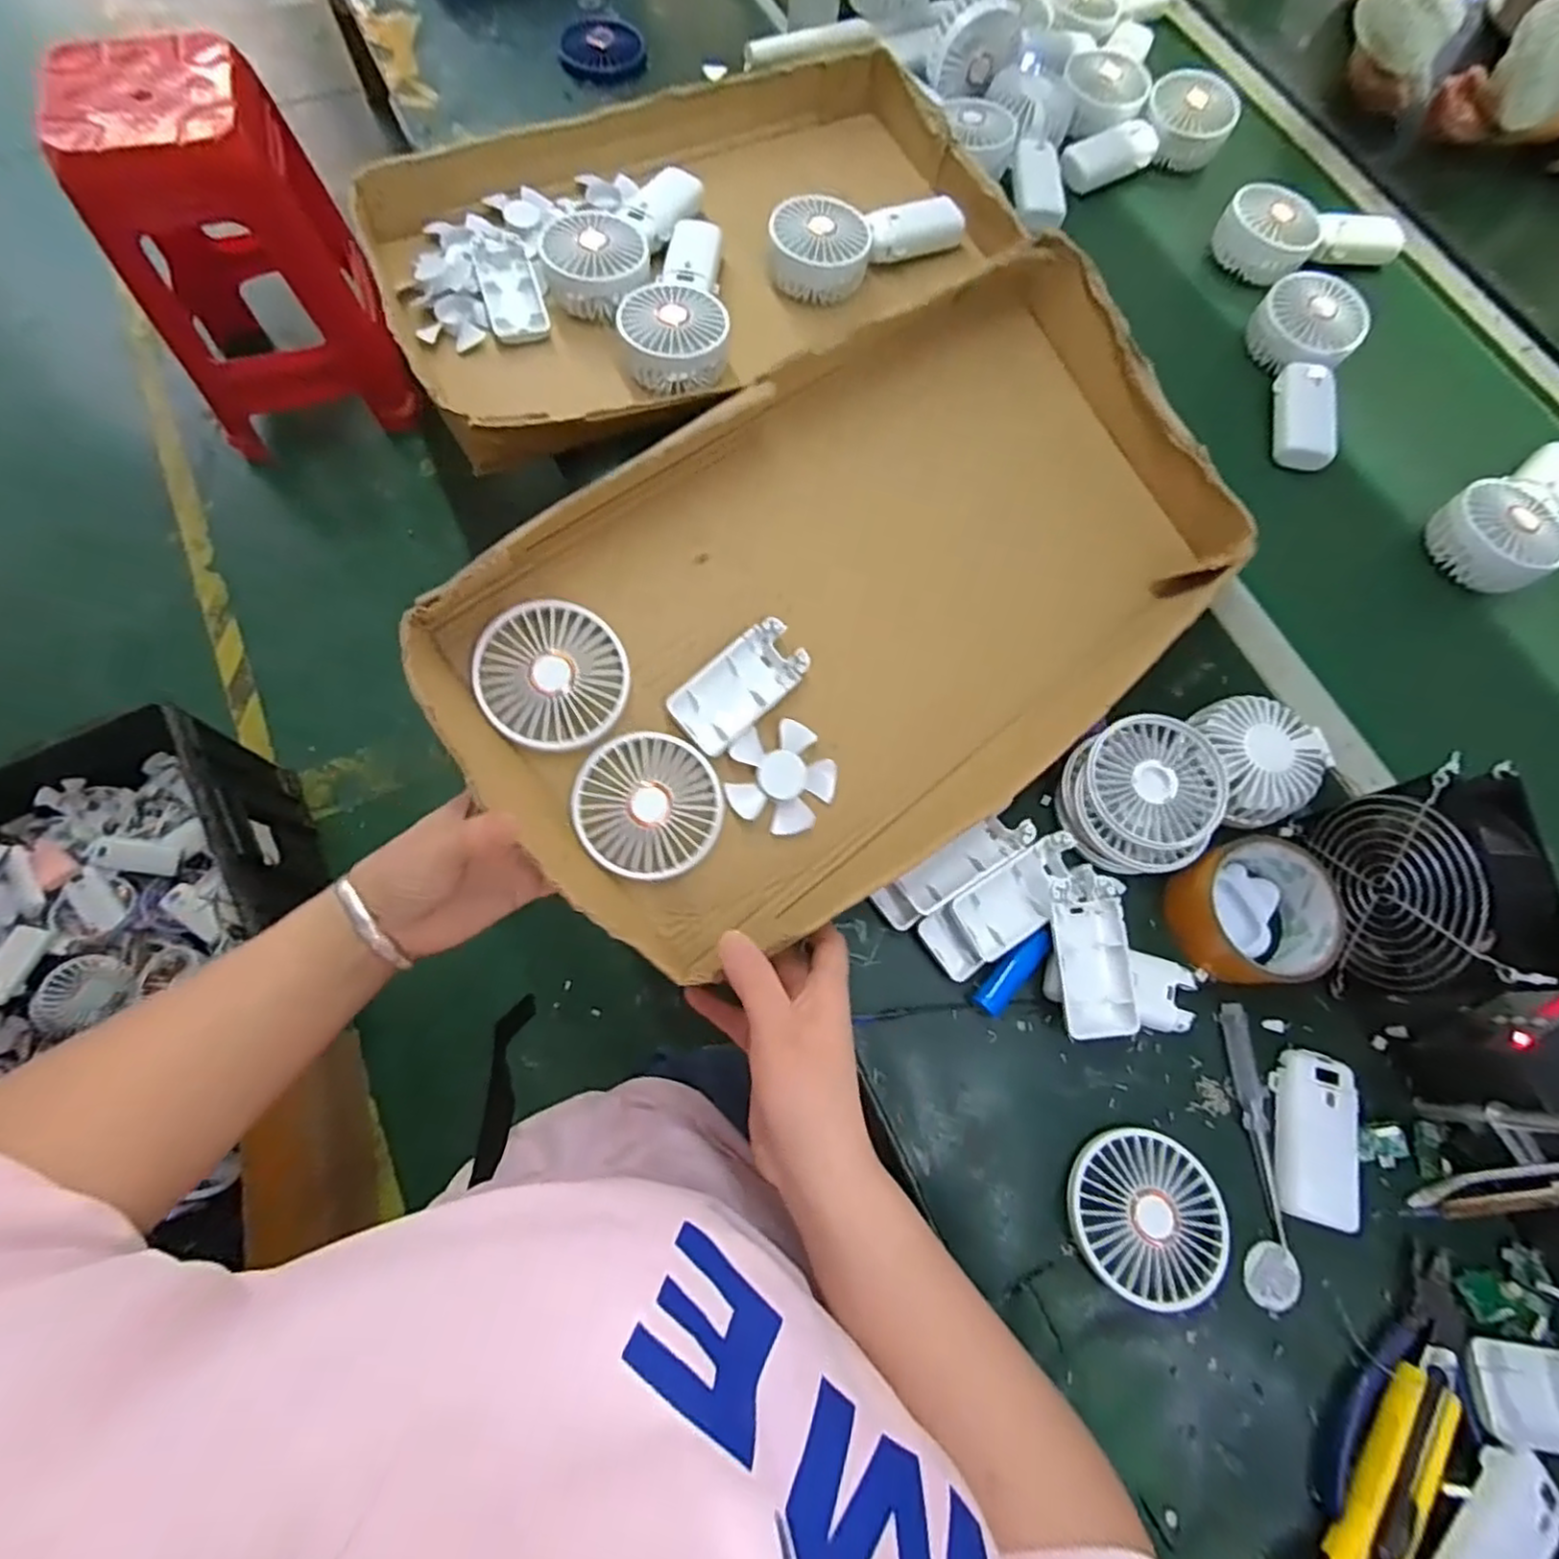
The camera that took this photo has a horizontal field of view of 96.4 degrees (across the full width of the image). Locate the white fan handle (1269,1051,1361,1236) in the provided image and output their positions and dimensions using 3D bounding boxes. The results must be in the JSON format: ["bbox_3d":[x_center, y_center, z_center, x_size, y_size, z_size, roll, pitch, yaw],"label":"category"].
[{"bbox_3d":[0.326,0.215,0.419,0.045,0.013,0.094,9,72,1],"label":"white fan handle"}]

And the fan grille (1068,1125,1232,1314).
[{"bbox_3d":[0.212,0.250,0.402,0.087,0.020,0.084,1,72,-2],"label":"fan grille"}]

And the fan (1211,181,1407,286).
[{"bbox_3d":[0.502,-0.518,0.664,0.162,0.058,0.071,-9,73,-7],"label":"fan"}]

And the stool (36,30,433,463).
[{"bbox_3d":[-0.966,-0.916,1.253,0.335,0.495,0.323,-9,73,-7],"label":"stool"}]

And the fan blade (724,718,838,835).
[{"bbox_3d":[0.001,0.000,0.443,0.070,0.007,0.068,2,84,-14],"label":"fan blade"}]

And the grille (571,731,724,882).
[{"bbox_3d":[-0.078,0.015,0.419,0.085,0.005,0.085,2,83,-16],"label":"grille"}]

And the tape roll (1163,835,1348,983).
[{"bbox_3d":[0.303,0.083,0.446,0.091,0.039,0.086,1,72,-2],"label":"tape roll"}]

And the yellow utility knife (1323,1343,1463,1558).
[{"bbox_3d":[0.319,0.377,0.364,0.039,0.013,0.154,41,75,11],"label":"yellow utility knife"}]

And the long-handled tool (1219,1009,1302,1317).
[{"bbox_3d":[0.289,0.222,0.419,0.030,0.009,0.163,5,72,0],"label":"long-handled tool"}]

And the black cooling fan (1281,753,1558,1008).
[{"bbox_3d":[0.383,0.066,0.416,0.056,0.113,0.124,-1,72,-3],"label":"black cooling fan"}]

